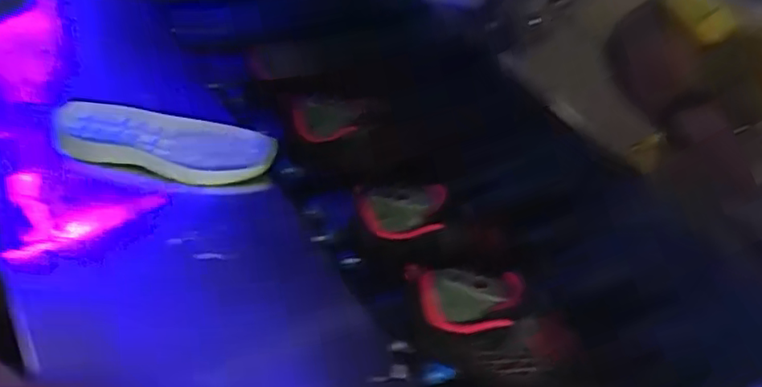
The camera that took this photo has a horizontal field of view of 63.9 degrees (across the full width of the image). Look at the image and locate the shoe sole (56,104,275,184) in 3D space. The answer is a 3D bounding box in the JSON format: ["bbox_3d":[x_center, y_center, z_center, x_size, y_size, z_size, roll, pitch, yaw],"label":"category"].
[{"bbox_3d":[-0.221,-0.053,0.626,0.214,0.035,0.081,4,44,-3],"label":"shoe sole"}]

